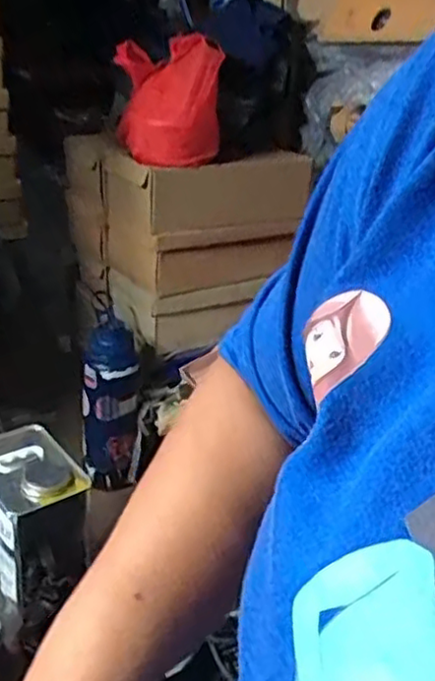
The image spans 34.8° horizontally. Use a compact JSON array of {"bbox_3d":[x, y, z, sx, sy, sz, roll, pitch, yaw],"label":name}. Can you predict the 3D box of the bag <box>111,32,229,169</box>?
[{"bbox_3d":[-0.077,-0.386,1.104,0.156,0.178,0.148,2,28,-6],"label":"bag"}]

